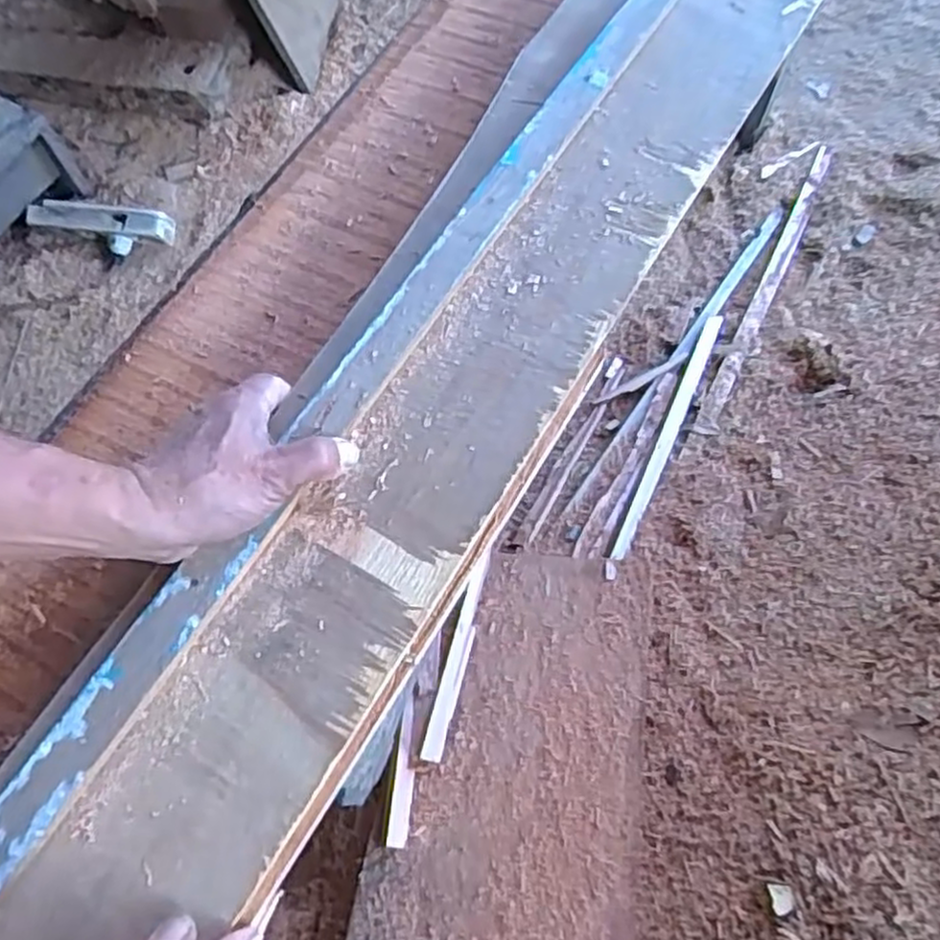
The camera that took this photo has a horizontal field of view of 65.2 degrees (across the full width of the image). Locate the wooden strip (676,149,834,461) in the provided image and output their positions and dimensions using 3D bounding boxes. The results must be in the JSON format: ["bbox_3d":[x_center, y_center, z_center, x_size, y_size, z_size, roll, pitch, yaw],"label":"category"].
[{"bbox_3d":[0.431,-0.264,1.071,0.028,0.013,0.622,25,68,13],"label":"wooden strip"}]

